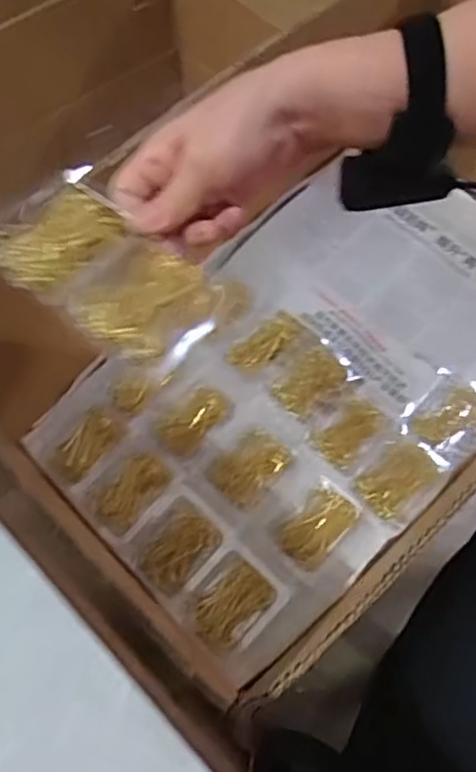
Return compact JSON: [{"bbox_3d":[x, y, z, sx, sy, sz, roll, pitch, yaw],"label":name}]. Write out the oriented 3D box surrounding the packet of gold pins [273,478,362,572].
[{"bbox_3d":[0.070,0.123,0.574,0.050,0.012,0.078,40,73,18],"label":"packet of gold pins"}]

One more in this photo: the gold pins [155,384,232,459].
[{"bbox_3d":[-0.044,0.032,0.634,0.077,0.009,0.044,-42,71,-16],"label":"gold pins"}]

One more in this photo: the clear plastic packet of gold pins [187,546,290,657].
[{"bbox_3d":[-0.003,0.189,0.562,0.065,0.015,0.077,40,72,18],"label":"clear plastic packet of gold pins"}]

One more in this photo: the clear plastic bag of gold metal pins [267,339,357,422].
[{"bbox_3d":[0.073,-0.007,0.655,0.084,0.017,0.056,-40,70,-15],"label":"clear plastic bag of gold metal pins"}]

